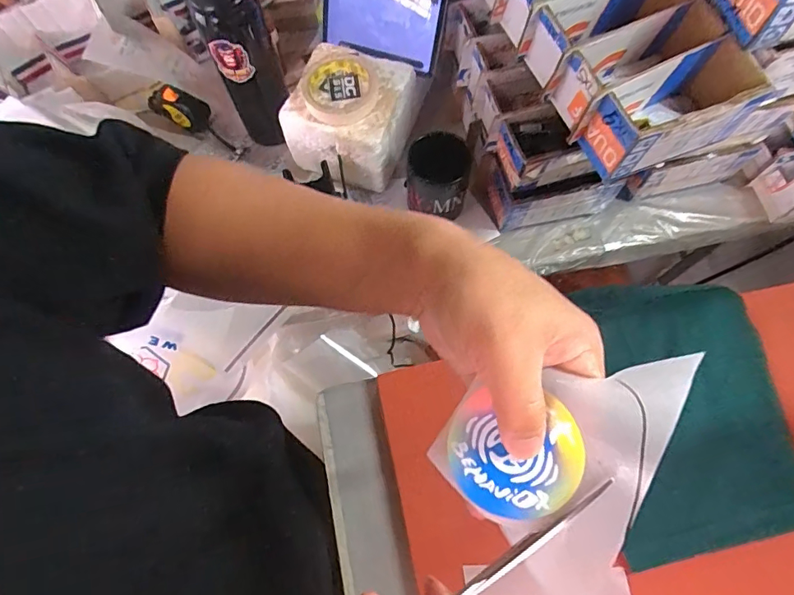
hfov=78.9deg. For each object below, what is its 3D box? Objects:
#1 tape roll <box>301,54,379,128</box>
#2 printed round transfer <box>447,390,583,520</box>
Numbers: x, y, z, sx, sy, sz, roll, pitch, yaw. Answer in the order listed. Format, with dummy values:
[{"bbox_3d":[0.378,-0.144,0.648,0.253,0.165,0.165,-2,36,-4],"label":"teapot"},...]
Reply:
[{"bbox_3d":[-0.072,-0.264,0.611,0.093,0.020,0.103,-12,69,-4],"label":"tape roll"},{"bbox_3d":[0.055,0.075,0.227,0.060,0.005,0.053,-2,77,20],"label":"printed round transfer"}]

